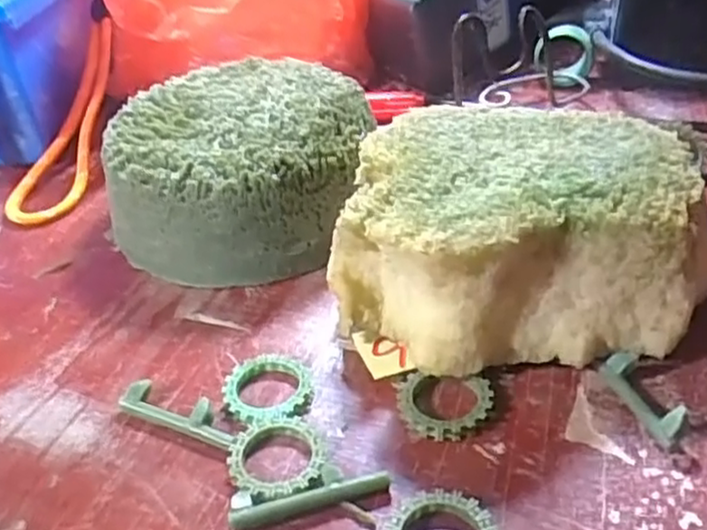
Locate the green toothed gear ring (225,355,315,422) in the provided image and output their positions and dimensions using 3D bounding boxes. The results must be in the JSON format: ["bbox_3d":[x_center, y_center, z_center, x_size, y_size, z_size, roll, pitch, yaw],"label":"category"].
[{"bbox_3d":[-0.025,0.037,0.213,0.026,0.005,0.026,-4,36,3],"label":"green toothed gear ring"}]

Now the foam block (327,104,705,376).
[{"bbox_3d":[0.053,-0.010,0.229,0.106,0.045,0.098,5,38,14],"label":"foam block"}]

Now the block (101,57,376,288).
[{"bbox_3d":[-0.042,-0.040,0.284,0.099,0.046,0.099,-4,36,3],"label":"block"}]

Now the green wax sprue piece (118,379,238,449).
[{"bbox_3d":[-0.049,0.042,0.207,0.040,0.006,0.010,13,40,23],"label":"green wax sprue piece"}]

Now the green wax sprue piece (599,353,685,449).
[{"bbox_3d":[0.078,0.035,0.195,0.008,0.010,0.029,-15,37,-12],"label":"green wax sprue piece"}]

